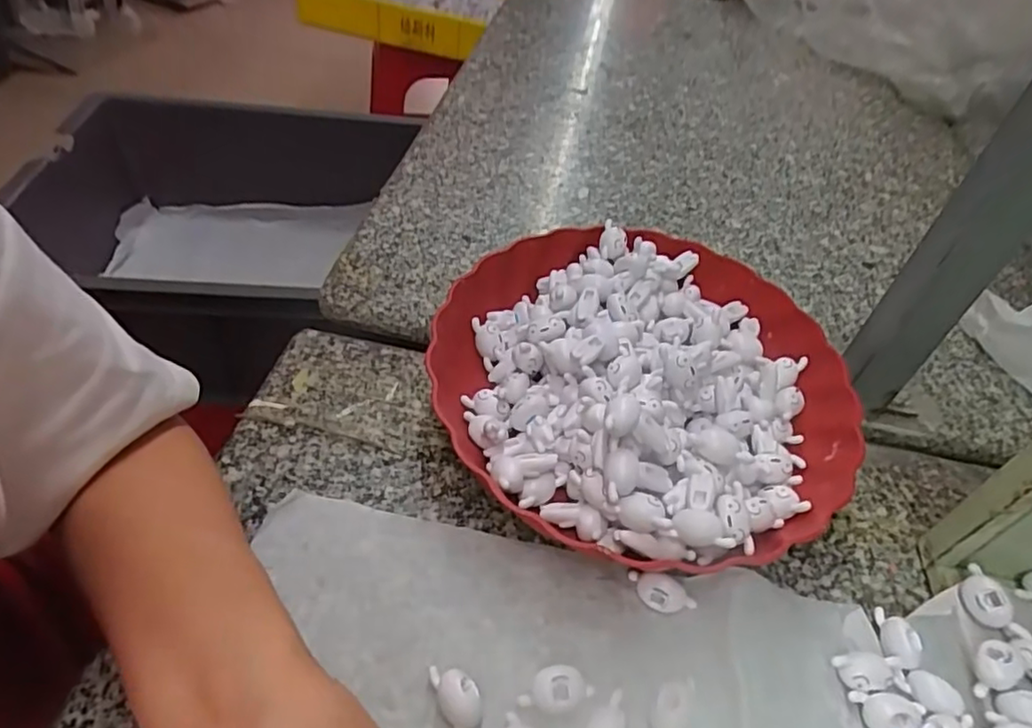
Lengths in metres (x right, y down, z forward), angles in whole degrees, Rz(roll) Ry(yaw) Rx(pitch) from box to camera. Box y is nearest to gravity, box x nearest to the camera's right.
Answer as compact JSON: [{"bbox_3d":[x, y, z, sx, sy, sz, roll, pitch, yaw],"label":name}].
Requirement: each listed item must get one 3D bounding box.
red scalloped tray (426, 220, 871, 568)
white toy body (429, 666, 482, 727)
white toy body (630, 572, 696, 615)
[{"bbox_3d":[0.074,0.010,0.380,0.239,0.064,0.226,2,46,-7],"label":"red scalloped tray"},{"bbox_3d":[-0.025,0.145,0.272,0.017,0.016,0.033,-13,50,-20],"label":"white toy body"},{"bbox_3d":[0.073,0.115,0.317,0.034,0.013,0.013,20,47,10],"label":"white toy body"}]

